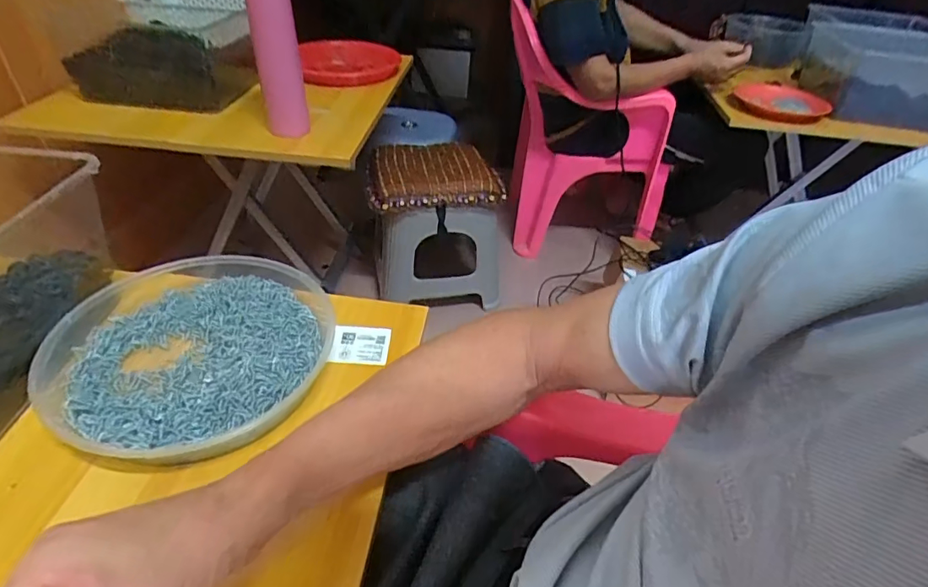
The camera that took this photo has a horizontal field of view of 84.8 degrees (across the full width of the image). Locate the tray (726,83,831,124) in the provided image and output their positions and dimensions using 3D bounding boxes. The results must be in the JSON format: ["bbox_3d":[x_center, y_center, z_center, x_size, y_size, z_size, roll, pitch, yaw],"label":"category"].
[{"bbox_3d":[0.726,-0.446,1.167,0.198,0.038,0.209,26,44,23],"label":"tray"}]

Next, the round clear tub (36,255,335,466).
[{"bbox_3d":[-0.237,0.050,0.446,0.209,0.040,0.224,3,40,-3],"label":"round clear tub"}]

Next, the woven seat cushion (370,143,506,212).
[{"bbox_3d":[-0.068,-0.282,1.165,0.304,0.073,0.232,-4,40,-11],"label":"woven seat cushion"}]

